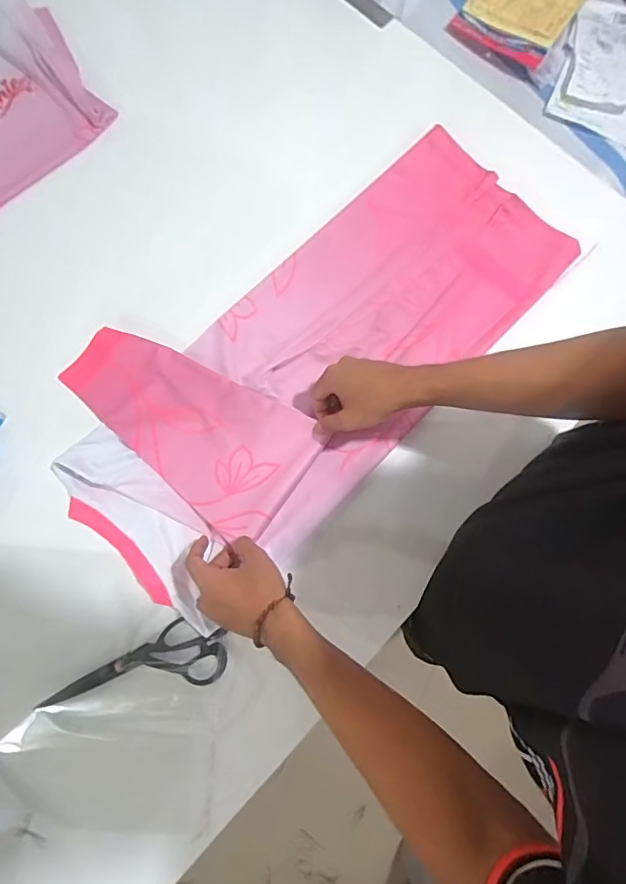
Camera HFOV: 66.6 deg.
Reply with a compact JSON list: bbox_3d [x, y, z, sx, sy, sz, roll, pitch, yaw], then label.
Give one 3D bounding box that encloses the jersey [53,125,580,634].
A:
[{"bbox_3d":[-0.001,-0.126,0.617,0.690,0.028,0.339,-42,82,-8],"label":"jersey"}]

